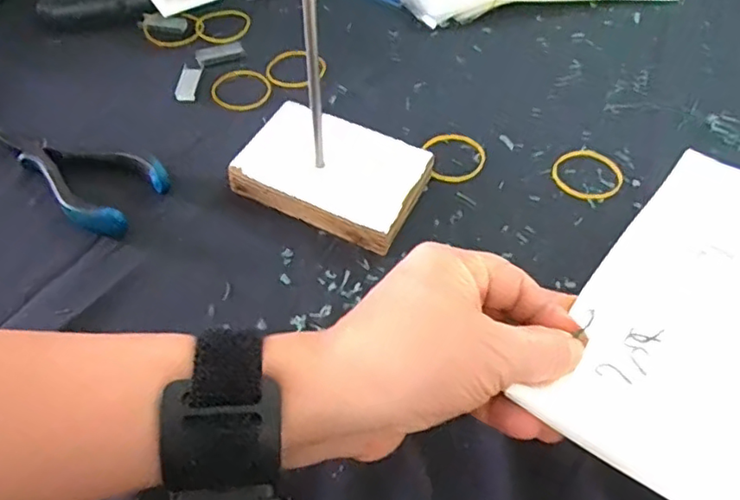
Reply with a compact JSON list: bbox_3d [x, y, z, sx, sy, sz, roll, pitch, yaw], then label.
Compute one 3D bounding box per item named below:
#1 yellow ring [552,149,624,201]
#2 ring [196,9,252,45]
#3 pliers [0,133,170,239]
[{"bbox_3d":[0.135,-0.047,0.367,0.040,0.004,0.044,1,52,-1],"label":"yellow ring"},{"bbox_3d":[-0.110,-0.172,0.455,0.042,0.005,0.033,-36,71,-22],"label":"ring"},{"bbox_3d":[-0.180,-0.045,0.341,0.117,0.018,0.051,20,54,13],"label":"pliers"}]

